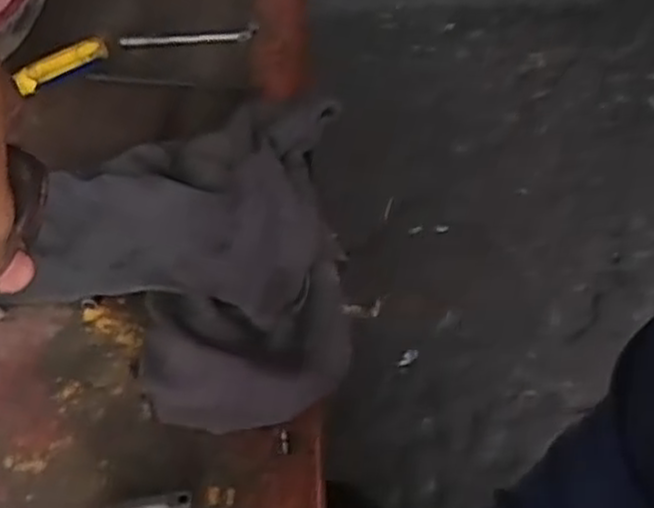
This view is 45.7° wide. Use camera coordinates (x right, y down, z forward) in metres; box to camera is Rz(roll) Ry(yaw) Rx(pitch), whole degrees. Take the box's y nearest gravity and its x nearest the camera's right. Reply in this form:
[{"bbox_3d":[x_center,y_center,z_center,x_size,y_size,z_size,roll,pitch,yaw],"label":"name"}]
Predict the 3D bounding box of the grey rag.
[{"bbox_3d":[-0.111,0.001,0.630,0.246,0.056,0.283,-5,51,-3],"label":"grey rag"}]

